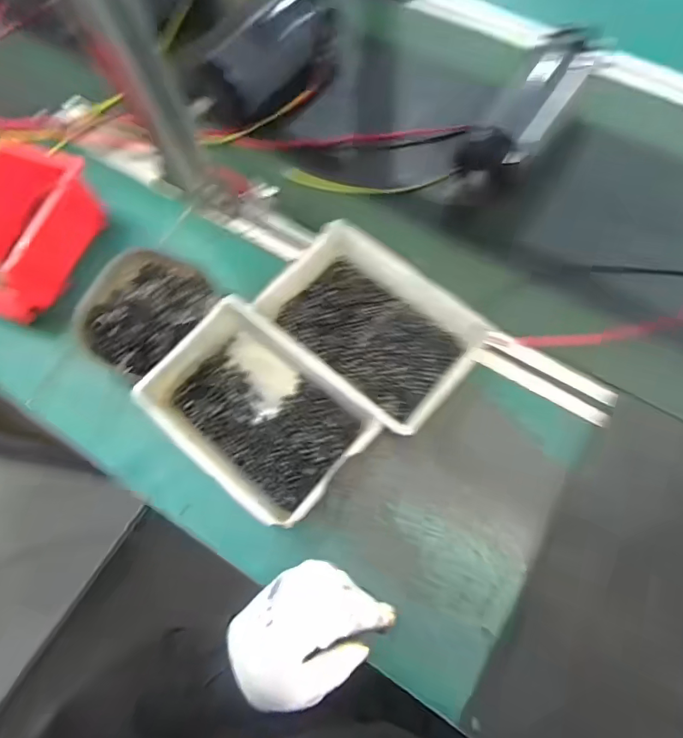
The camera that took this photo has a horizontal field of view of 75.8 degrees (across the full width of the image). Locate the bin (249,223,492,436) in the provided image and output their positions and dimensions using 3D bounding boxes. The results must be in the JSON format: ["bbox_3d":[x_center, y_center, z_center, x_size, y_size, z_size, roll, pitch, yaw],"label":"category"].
[{"bbox_3d":[0.032,-0.048,0.456,0.203,0.049,0.141,41,80,15],"label":"bin"}]

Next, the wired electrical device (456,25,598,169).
[{"bbox_3d":[0.223,-0.305,0.522,0.072,0.055,0.218,33,78,13],"label":"wired electrical device"}]

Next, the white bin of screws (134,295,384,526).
[{"bbox_3d":[-0.082,0.040,0.436,0.204,0.051,0.147,42,81,15],"label":"white bin of screws"}]

